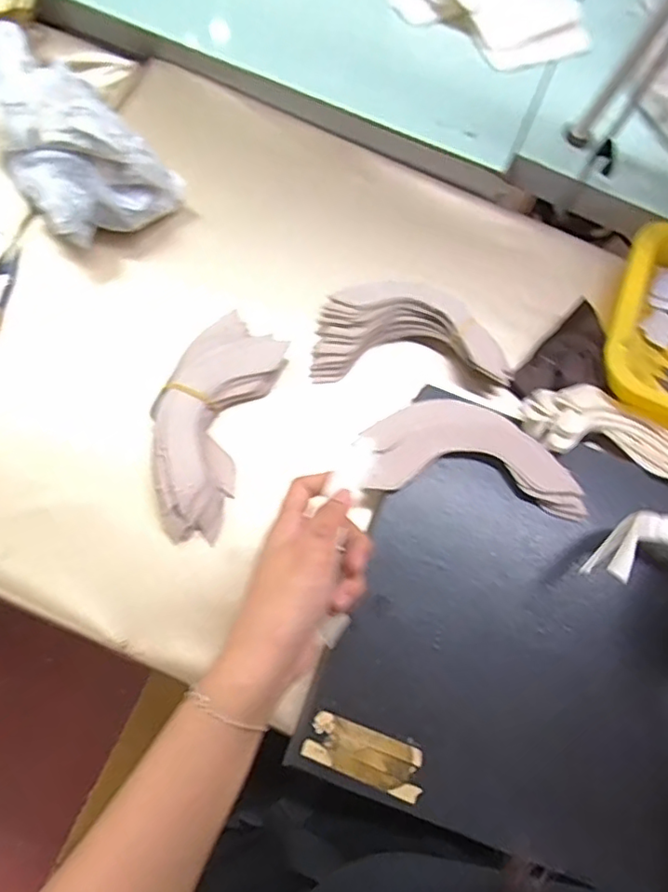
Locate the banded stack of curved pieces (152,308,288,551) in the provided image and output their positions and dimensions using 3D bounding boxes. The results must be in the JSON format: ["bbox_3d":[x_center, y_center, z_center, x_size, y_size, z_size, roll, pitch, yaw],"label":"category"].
[{"bbox_3d":[-0.102,-0.023,0.465,0.076,0.031,0.184,18,68,0],"label":"banded stack of curved pieces"}]

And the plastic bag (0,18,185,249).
[{"bbox_3d":[-0.231,-0.268,0.505,0.119,0.100,0.177,-35,77,-17],"label":"plastic bag"}]

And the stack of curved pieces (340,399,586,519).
[{"bbox_3d":[0.108,0.006,0.464,0.186,0.015,0.082,13,69,-2],"label":"stack of curved pieces"}]

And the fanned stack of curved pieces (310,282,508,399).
[{"bbox_3d":[0.068,-0.097,0.520,0.171,0.042,0.089,4,69,-5],"label":"fanned stack of curved pieces"}]

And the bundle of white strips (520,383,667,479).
[{"bbox_3d":[0.242,-0.014,0.494,0.178,0.025,0.067,16,72,-9],"label":"bundle of white strips"}]

